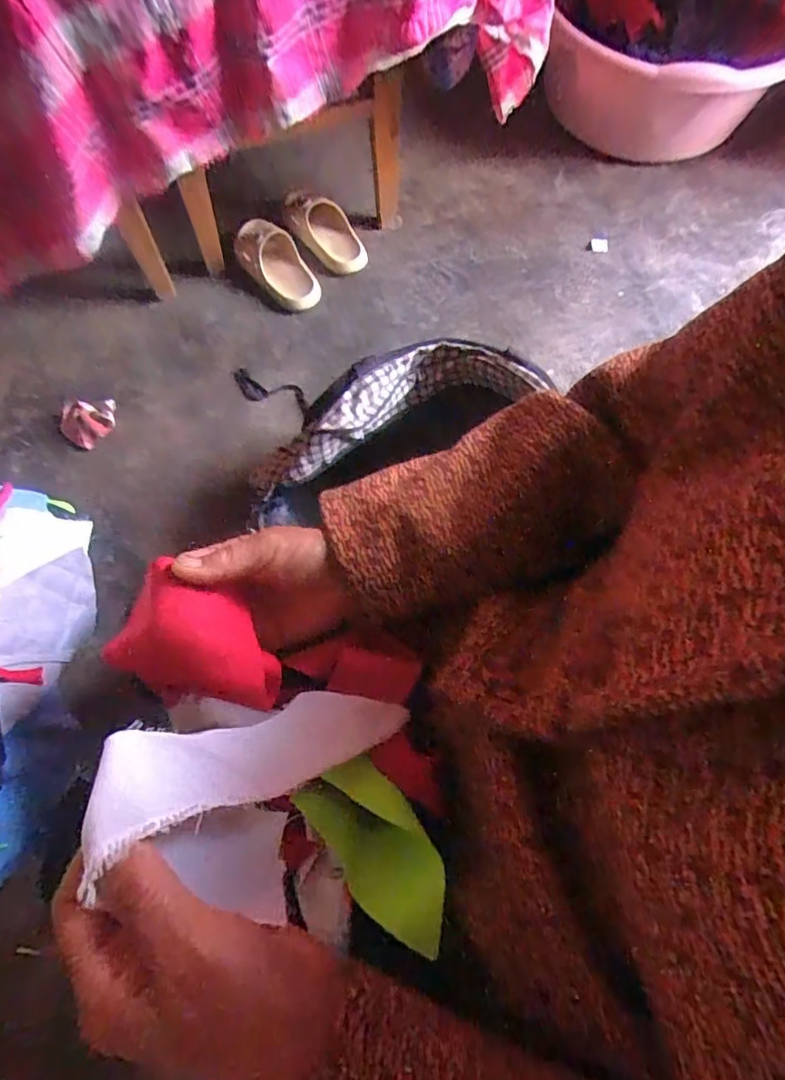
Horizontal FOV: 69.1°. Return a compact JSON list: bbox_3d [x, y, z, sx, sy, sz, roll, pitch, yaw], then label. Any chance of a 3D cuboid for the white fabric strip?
[{"bbox_3d":[-0.066,0.104,0.286,0.037,0.177,0.046,-38,68,28],"label":"white fabric strip"}]

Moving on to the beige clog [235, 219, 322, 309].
[{"bbox_3d":[-0.221,-0.515,1.068,0.104,0.071,0.192,-30,71,-13],"label":"beige clog"}]

